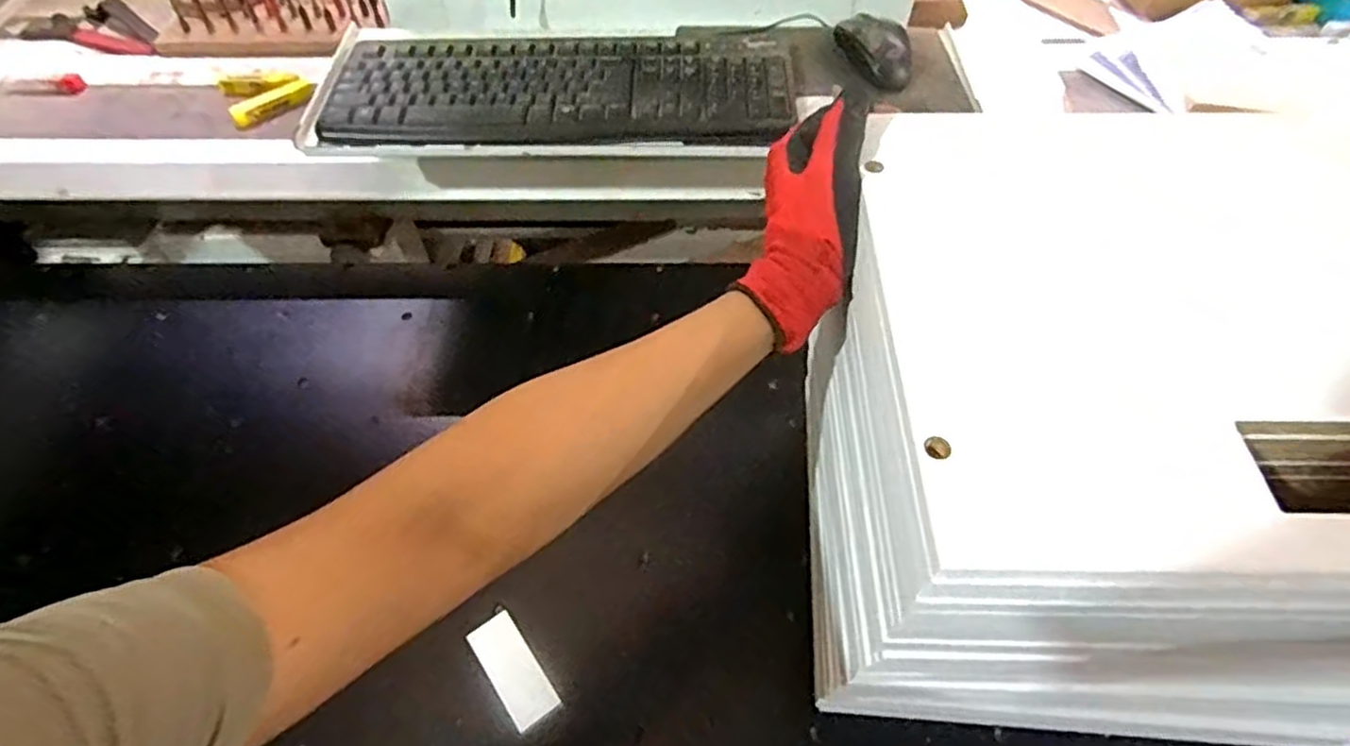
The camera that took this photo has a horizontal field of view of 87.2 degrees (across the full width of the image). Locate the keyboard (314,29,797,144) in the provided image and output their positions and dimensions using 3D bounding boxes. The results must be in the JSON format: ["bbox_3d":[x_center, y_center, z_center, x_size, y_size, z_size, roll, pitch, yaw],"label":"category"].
[{"bbox_3d":[-0.107,-0.273,0.676,0.424,0.021,0.147,1,54,2],"label":"keyboard"}]

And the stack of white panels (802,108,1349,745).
[{"bbox_3d":[0.301,0.056,0.478,0.377,0.317,0.288,1,54,2],"label":"stack of white panels"}]

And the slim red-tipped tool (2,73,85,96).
[{"bbox_3d":[-0.778,-0.352,0.873,0.089,0.018,0.024,-5,54,-2],"label":"slim red-tipped tool"}]

